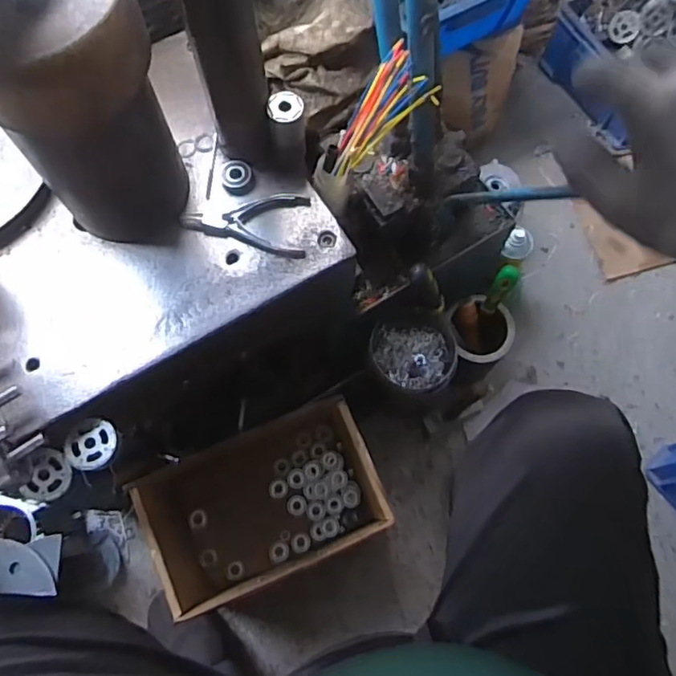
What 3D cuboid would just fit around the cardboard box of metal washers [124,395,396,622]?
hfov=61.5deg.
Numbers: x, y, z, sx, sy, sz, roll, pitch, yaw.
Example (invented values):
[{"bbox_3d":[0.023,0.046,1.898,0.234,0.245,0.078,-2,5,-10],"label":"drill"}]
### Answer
[{"bbox_3d":[-0.102,0.235,0.833,0.300,0.184,0.208,-22,71,-8],"label":"cardboard box of metal washers"}]

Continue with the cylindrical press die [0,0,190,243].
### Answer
[{"bbox_3d":[-0.221,-0.199,0.507,0.138,0.243,0.135,-33,73,-11],"label":"cylindrical press die"}]

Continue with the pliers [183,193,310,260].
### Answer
[{"bbox_3d":[-0.101,-0.129,0.619,0.135,0.015,0.072,6,70,3],"label":"pliers"}]

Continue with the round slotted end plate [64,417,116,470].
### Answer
[{"bbox_3d":[-0.249,0.107,0.572,0.050,0.010,0.050,0,70,0],"label":"round slotted end plate"}]

